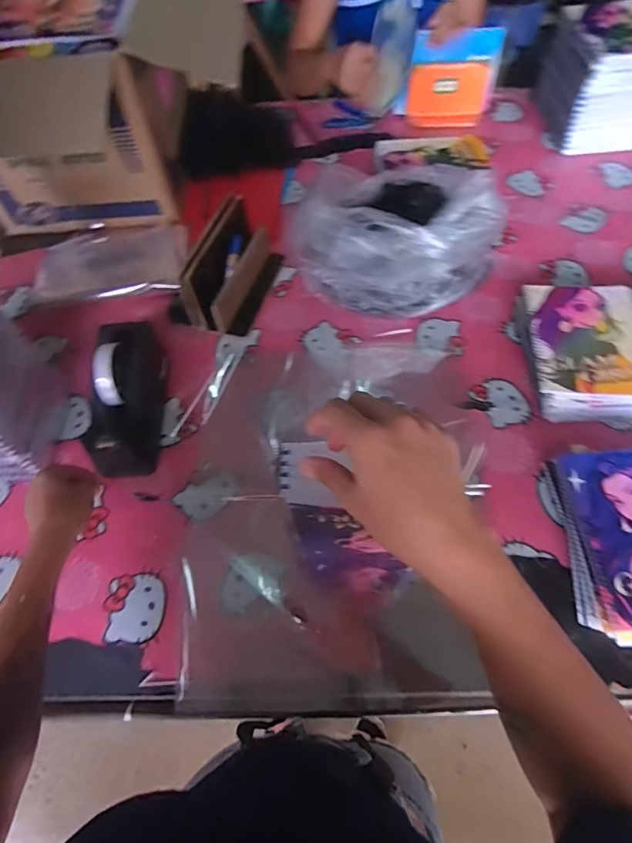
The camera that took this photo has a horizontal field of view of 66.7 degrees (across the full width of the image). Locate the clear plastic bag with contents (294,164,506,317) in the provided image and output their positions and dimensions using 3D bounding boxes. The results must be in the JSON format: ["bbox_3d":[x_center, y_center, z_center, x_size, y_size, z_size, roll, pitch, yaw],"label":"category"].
[{"bbox_3d":[0.120,-0.312,0.763,0.301,0.164,0.252,1,59,3],"label":"clear plastic bag with contents"}]

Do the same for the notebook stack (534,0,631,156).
[{"bbox_3d":[0.561,-0.680,0.953,0.171,0.182,0.219,-5,59,-1],"label":"notebook stack"}]

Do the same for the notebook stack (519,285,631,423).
[{"bbox_3d":[0.387,-0.102,0.691,0.170,0.052,0.216,6,59,6],"label":"notebook stack"}]

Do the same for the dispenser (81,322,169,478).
[{"bbox_3d":[-0.260,-0.040,0.656,0.077,0.113,0.199,-2,59,1],"label":"dispenser"}]

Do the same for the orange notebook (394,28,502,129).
[{"bbox_3d":[0.280,-0.715,1.010,0.198,0.162,0.017,-2,45,-2],"label":"orange notebook"}]

